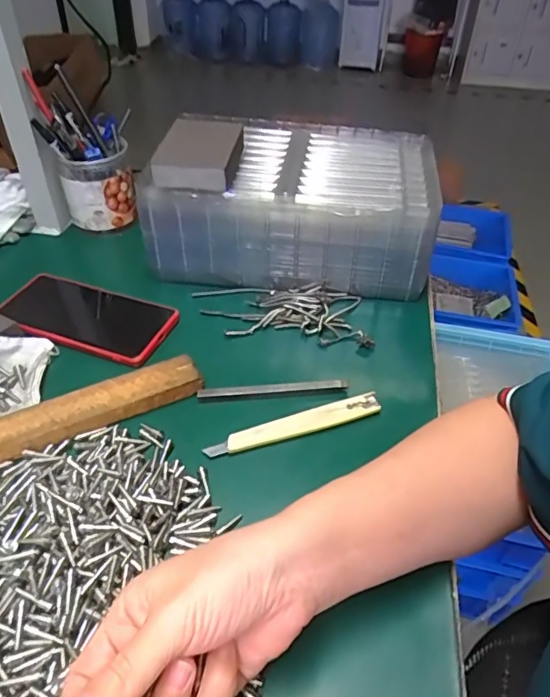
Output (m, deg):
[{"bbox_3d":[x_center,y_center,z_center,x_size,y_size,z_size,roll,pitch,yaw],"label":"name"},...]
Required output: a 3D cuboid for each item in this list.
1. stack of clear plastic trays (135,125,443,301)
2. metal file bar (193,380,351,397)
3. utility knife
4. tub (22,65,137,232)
[{"bbox_3d":[0.019,-0.153,0.561,0.274,0.109,0.167,7,44,4],"label":"stack of clear plastic trays"},{"bbox_3d":[-0.002,0.034,0.435,0.123,0.010,0.009,-1,44,-5],"label":"metal file bar"},{"bbox_3d":[0.016,0.060,0.410,0.141,0.013,0.016,-12,46,-16],"label":"utility knife"},{"bbox_3d":[-0.210,-0.221,0.592,0.085,0.154,0.080,2,44,-2],"label":"tub"}]

